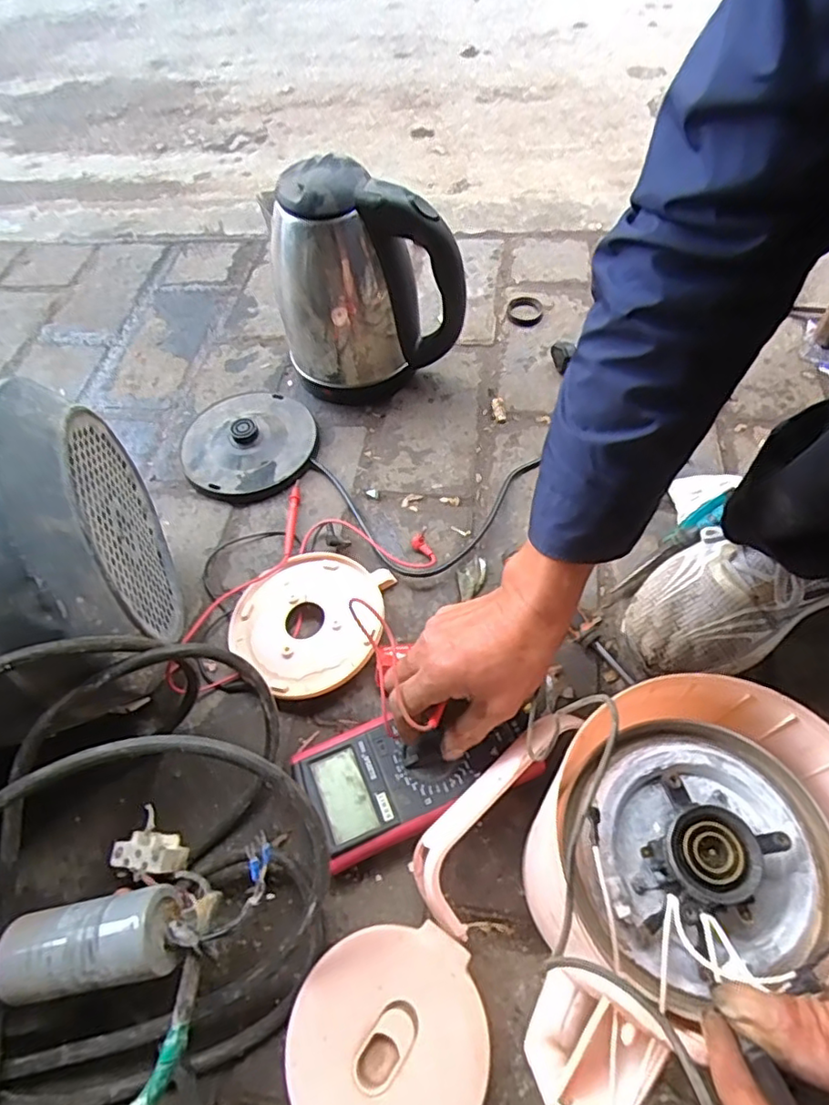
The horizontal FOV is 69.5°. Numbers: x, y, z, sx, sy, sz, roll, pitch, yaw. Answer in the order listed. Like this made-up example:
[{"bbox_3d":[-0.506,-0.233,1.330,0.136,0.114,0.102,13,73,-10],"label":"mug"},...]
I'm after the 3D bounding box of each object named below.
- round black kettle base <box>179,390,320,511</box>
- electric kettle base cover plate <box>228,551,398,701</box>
[{"bbox_3d":[-0.185,-0.126,0.667,0.143,0.032,0.156,-2,59,3],"label":"round black kettle base"},{"bbox_3d":[-0.088,0.058,0.543,0.134,0.022,0.142,-6,56,10],"label":"electric kettle base cover plate"}]

